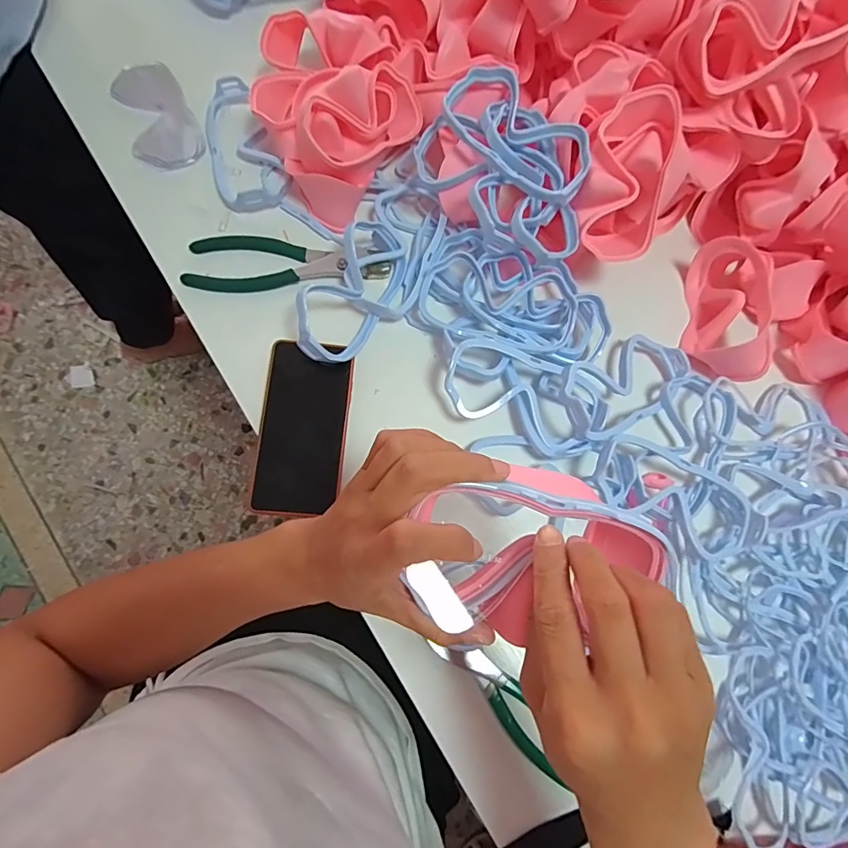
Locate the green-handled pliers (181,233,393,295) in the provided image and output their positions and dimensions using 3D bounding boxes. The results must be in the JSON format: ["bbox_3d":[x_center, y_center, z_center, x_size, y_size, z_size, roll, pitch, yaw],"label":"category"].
[{"bbox_3d":[-0.134,-0.162,0.476,0.194,0.026,0.071,6,75,-5],"label":"green-handled pliers"}]

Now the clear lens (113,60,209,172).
[{"bbox_3d":[-0.288,-0.331,0.516,0.068,0.025,0.129,-25,80,-12],"label":"clear lens"}]

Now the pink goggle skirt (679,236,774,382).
[{"bbox_3d":[0.316,-0.119,0.484,0.070,0.066,0.147,13,74,-3],"label":"pink goggle skirt"}]

